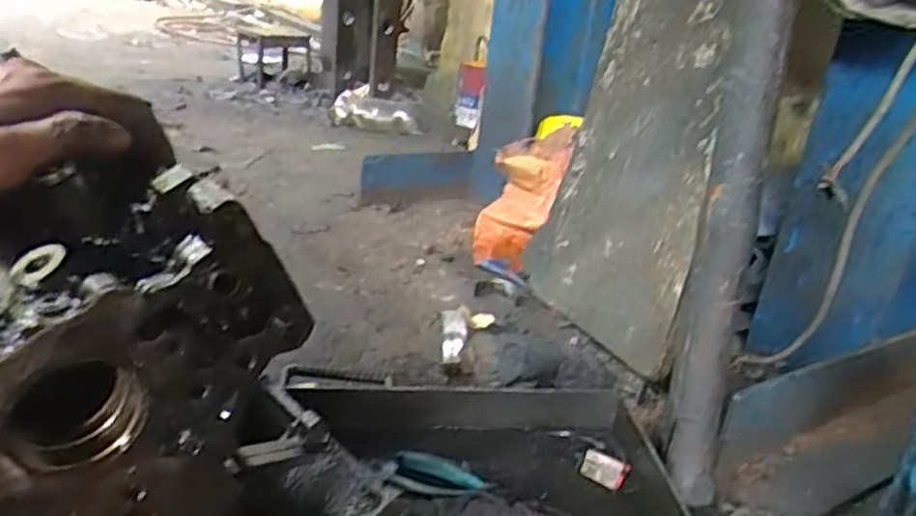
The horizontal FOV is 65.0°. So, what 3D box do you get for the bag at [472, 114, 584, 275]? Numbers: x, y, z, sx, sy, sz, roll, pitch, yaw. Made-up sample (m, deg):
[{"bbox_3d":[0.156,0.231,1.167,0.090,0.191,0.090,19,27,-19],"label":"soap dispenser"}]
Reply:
[{"bbox_3d":[0.121,-0.127,1.321,0.161,0.337,0.093,20,-11,30],"label":"bag"}]

